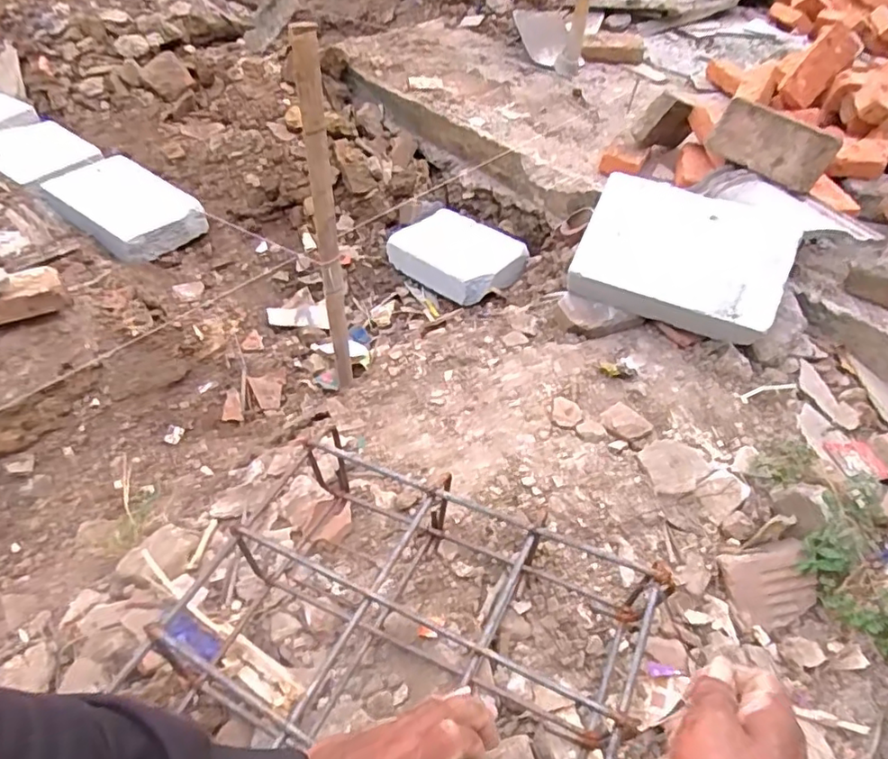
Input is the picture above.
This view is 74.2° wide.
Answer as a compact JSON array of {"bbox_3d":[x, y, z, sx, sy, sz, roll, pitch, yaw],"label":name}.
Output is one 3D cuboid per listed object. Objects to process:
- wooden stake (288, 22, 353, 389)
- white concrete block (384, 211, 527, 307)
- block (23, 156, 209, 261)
[{"bbox_3d":[-0.178,-0.207,0.899,0.030,0.579,0.041,-6,48,-9],"label":"wooden stake"},{"bbox_3d":[0.036,-0.290,1.366,0.217,0.078,0.291,-35,58,-30],"label":"white concrete block"},{"bbox_3d":[-0.739,-0.389,1.338,0.316,0.083,0.228,30,53,22],"label":"block"}]

